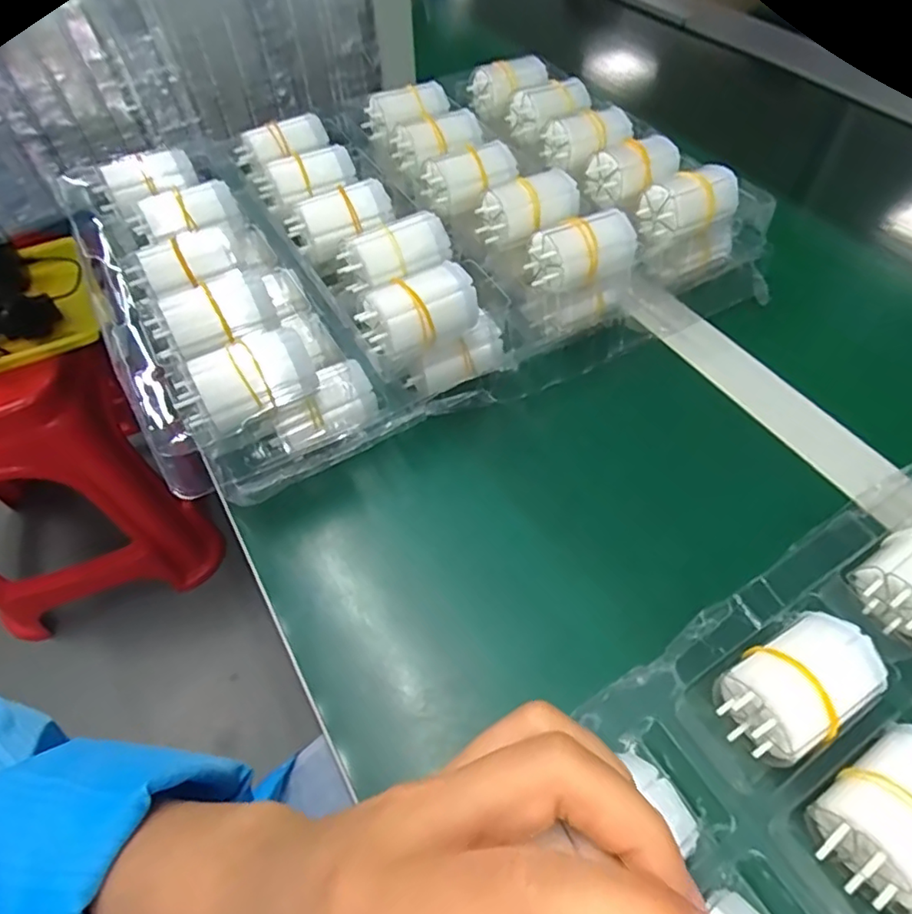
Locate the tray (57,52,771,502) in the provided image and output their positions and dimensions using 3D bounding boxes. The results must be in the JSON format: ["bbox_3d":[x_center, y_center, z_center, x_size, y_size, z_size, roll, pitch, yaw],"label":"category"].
[{"bbox_3d":[-0.017,-0.156,0.389,0.400,0.080,0.251,-24,58,-16],"label":"tray"}]

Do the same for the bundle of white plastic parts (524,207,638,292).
[{"bbox_3d":[0.077,-0.120,0.340,0.062,0.029,0.031,-16,56,-11],"label":"bundle of white plastic parts"}]

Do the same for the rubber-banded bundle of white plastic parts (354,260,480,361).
[{"bbox_3d":[-0.021,-0.080,0.308,0.059,0.027,0.035,-27,59,-18],"label":"rubber-banded bundle of white plastic parts"}]

